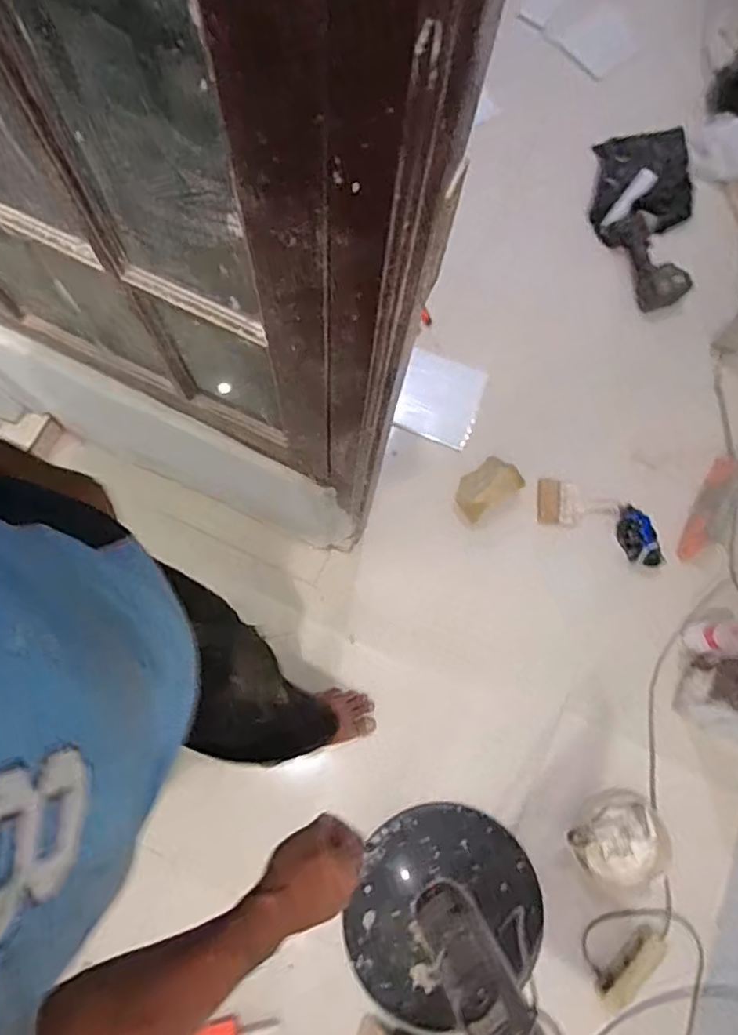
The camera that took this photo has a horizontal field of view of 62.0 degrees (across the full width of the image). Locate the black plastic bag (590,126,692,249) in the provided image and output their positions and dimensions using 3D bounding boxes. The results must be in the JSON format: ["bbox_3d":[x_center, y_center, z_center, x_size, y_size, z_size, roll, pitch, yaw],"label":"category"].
[{"bbox_3d":[0.710,-0.864,1.607,0.273,0.027,0.331,-4,77,-4],"label":"black plastic bag"}]

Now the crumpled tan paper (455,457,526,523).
[{"bbox_3d":[0.271,-0.070,1.422,0.149,0.043,0.099,-36,81,-10],"label":"crumpled tan paper"}]

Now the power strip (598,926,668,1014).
[{"bbox_3d":[0.503,0.851,1.165,0.181,0.050,0.046,-20,79,-35],"label":"power strip"}]

